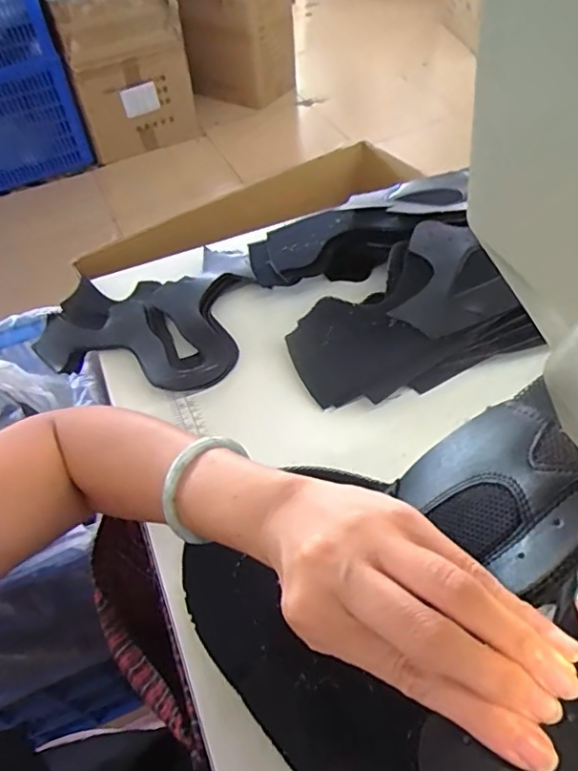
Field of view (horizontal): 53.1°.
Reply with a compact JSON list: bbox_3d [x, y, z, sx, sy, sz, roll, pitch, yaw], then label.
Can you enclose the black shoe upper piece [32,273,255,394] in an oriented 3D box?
[{"bbox_3d":[-0.147,-0.053,0.565,0.194,0.024,0.149,0,50,5],"label":"black shoe upper piece"}]

